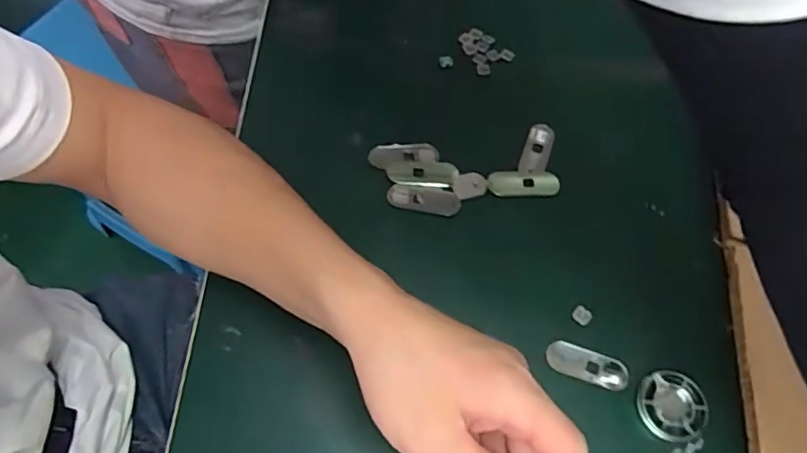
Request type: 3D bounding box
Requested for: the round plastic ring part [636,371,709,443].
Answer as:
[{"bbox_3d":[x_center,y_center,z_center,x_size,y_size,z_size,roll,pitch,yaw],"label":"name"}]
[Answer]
[{"bbox_3d":[0.160,0.108,0.347,0.038,0.008,0.038,10,64,3],"label":"round plastic ring part"}]

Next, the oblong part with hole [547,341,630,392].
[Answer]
[{"bbox_3d":[0.113,0.085,0.357,0.049,0.008,0.021,18,64,7],"label":"oblong part with hole"}]

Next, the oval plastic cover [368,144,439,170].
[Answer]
[{"bbox_3d":[0.000,-0.053,0.421,0.050,0.004,0.020,-9,64,-6],"label":"oval plastic cover"}]

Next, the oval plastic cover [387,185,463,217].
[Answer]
[{"bbox_3d":[0.014,-0.019,0.407,0.051,0.004,0.020,11,64,4],"label":"oval plastic cover"}]

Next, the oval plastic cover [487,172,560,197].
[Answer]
[{"bbox_3d":[0.087,-0.031,0.417,0.051,0.004,0.019,-1,64,-2],"label":"oval plastic cover"}]

